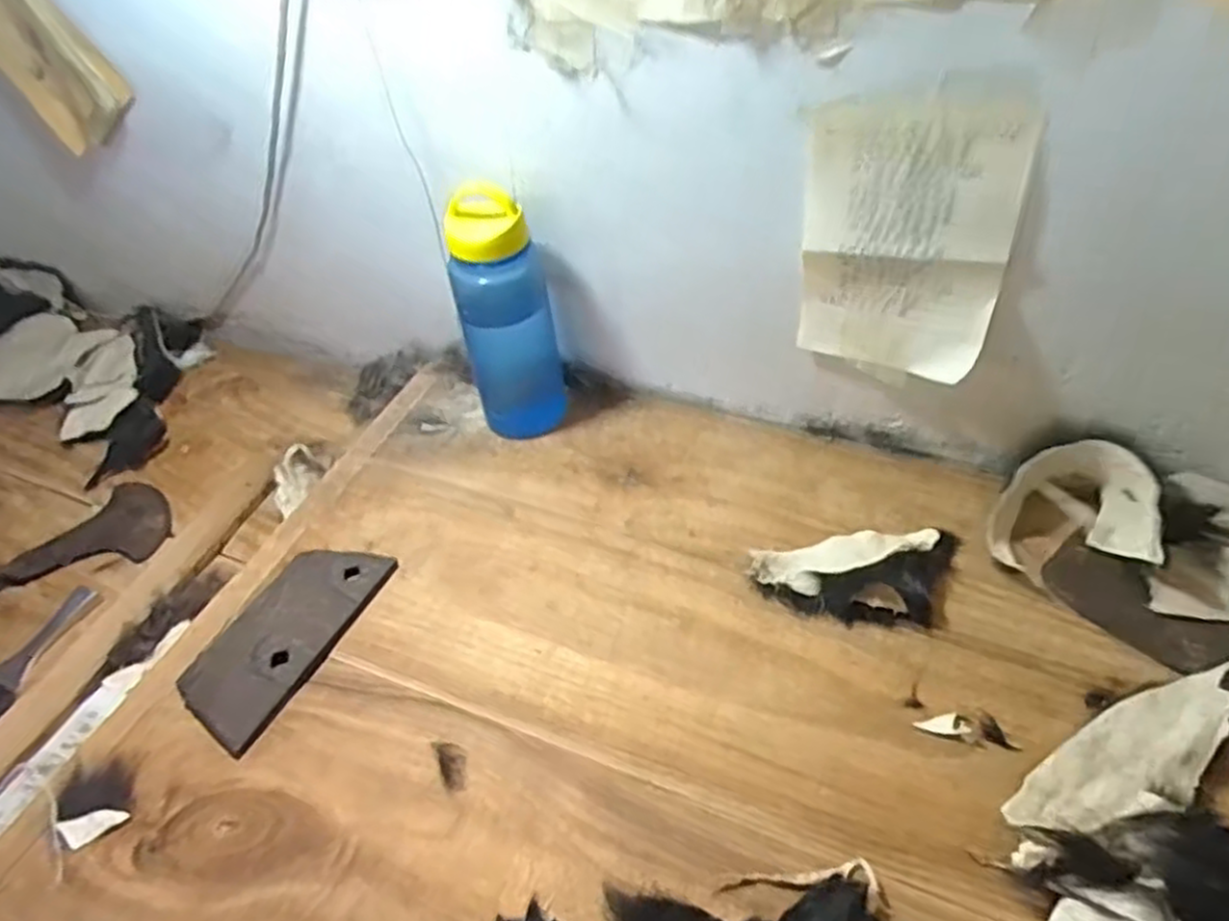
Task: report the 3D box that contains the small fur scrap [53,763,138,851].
[{"bbox_3d":[-0.349,0.227,0.519,0.049,0.005,0.057,-22,47,-14],"label":"small fur scrap"}]

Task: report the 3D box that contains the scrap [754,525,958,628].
[{"bbox_3d":[0.184,0.081,0.579,0.156,0.026,0.081,-2,45,6],"label":"scrap"}]

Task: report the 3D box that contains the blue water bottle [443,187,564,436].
[{"bbox_3d":[-0.095,-0.122,0.680,0.075,0.224,0.064,-10,45,-3],"label":"blue water bottle"}]

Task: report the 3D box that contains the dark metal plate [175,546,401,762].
[{"bbox_3d":[-0.260,0.131,0.598,0.092,0.015,0.170,16,49,22],"label":"dark metal plate"}]

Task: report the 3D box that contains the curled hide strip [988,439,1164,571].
[{"bbox_3d":[0.342,0.031,0.580,0.103,0.067,0.101,6,46,13],"label":"curled hide strip"}]

